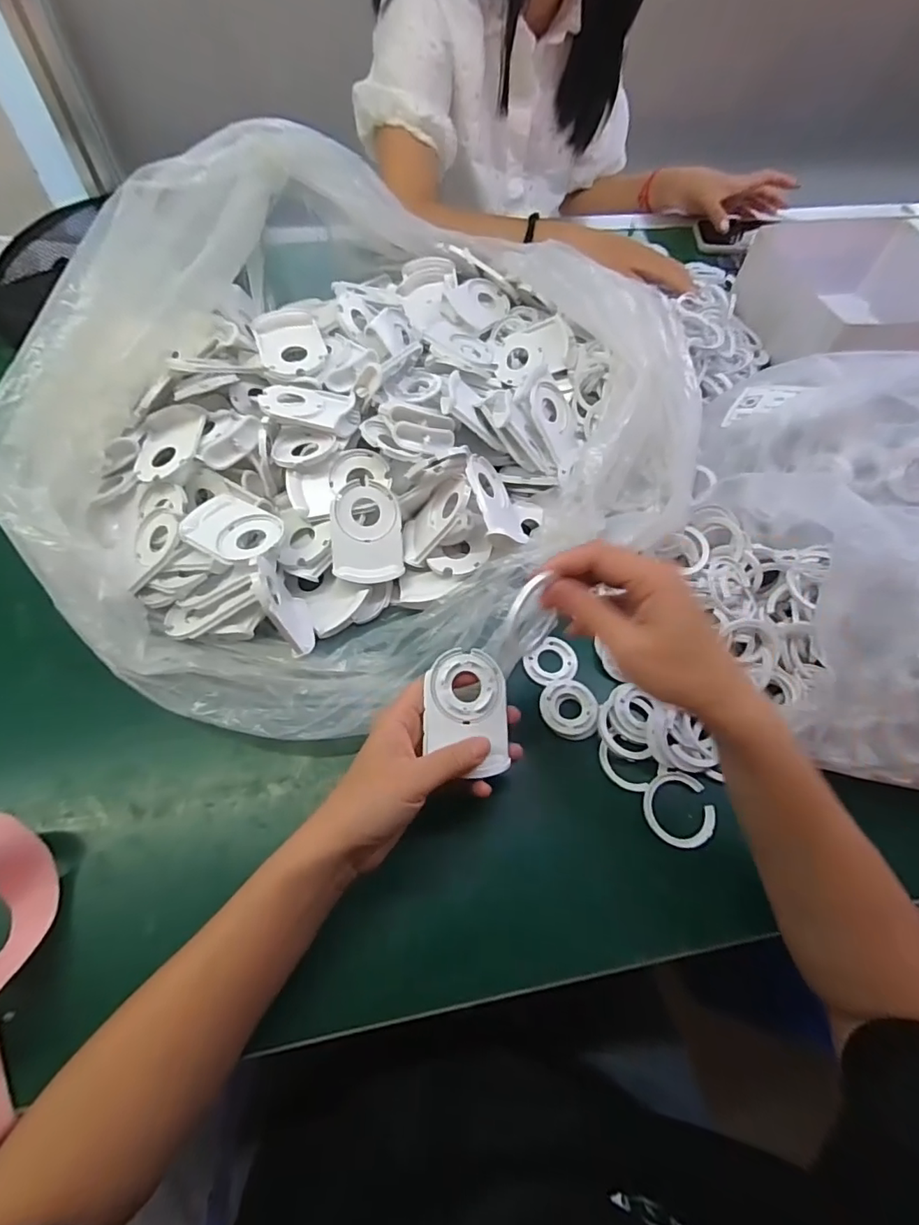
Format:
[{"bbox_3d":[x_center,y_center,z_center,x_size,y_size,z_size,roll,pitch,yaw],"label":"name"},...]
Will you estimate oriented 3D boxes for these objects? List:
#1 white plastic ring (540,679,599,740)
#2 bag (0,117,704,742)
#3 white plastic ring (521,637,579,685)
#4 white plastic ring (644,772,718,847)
[{"bbox_3d":[0.086,0.075,0.418,0.045,0.005,0.046,1,60,-2],"label":"white plastic ring"},{"bbox_3d":[-0.097,-0.193,0.463,0.546,0.178,0.513,-35,68,-20],"label":"bag"},{"bbox_3d":[0.077,0.042,0.440,0.045,0.005,0.038,-33,67,-19],"label":"white plastic ring"},{"bbox_3d":[0.160,0.143,0.386,0.050,0.007,0.051,1,60,-2],"label":"white plastic ring"}]

